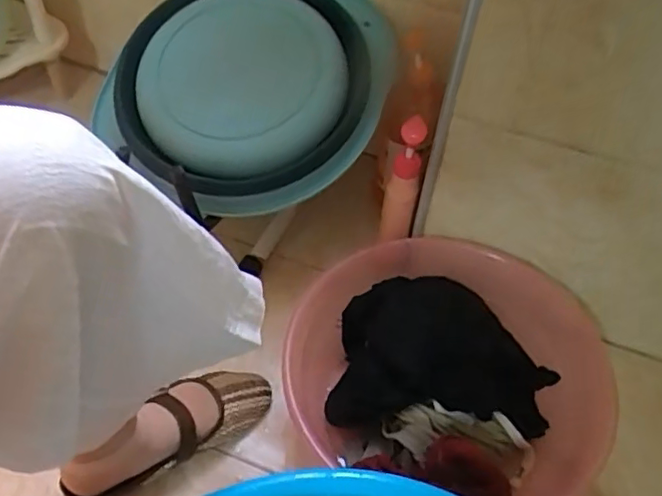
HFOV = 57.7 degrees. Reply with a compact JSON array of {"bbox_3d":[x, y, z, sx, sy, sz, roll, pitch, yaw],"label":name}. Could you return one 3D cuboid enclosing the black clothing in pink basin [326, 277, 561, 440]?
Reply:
[{"bbox_3d":[0.133,0.128,0.734,0.258,0.069,0.176,4,48,-1],"label":"black clothing in pink basin"}]

